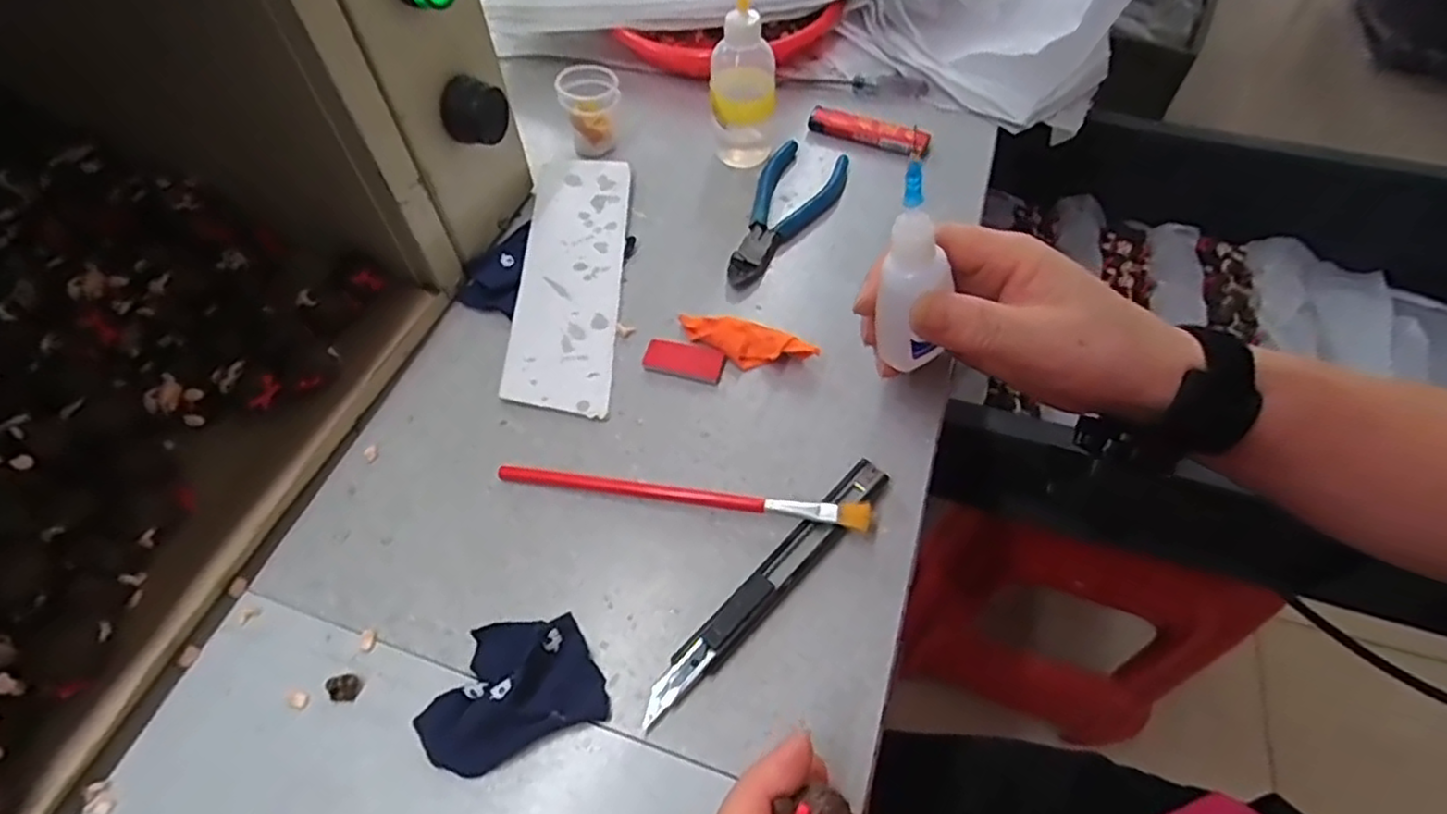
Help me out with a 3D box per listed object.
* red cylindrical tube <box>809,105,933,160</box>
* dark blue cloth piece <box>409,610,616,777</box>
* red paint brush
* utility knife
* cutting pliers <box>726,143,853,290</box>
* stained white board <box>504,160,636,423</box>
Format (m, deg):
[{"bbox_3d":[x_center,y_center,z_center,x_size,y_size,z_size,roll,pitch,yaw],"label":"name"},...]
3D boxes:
[{"bbox_3d":[0.095,-0.182,0.453,0.079,0.013,0.017,24,59,14],"label":"red cylindrical tube"},{"bbox_3d":[-0.083,0.105,0.259,0.067,0.018,0.048,-19,59,-13],"label":"dark blue cloth piece"},{"bbox_3d":[-0.020,0.037,0.305,0.166,0.019,0.010,10,57,5],"label":"red paint brush"},{"bbox_3d":[0.020,0.073,0.285,0.016,0.011,0.141,38,64,21],"label":"utility knife"},{"bbox_3d":[0.037,-0.118,0.413,0.050,0.012,0.127,19,58,11],"label":"cutting pliers"},{"bbox_3d":[-0.085,-0.077,0.386,0.055,0.008,0.185,-1,57,-2],"label":"stained white board"}]

